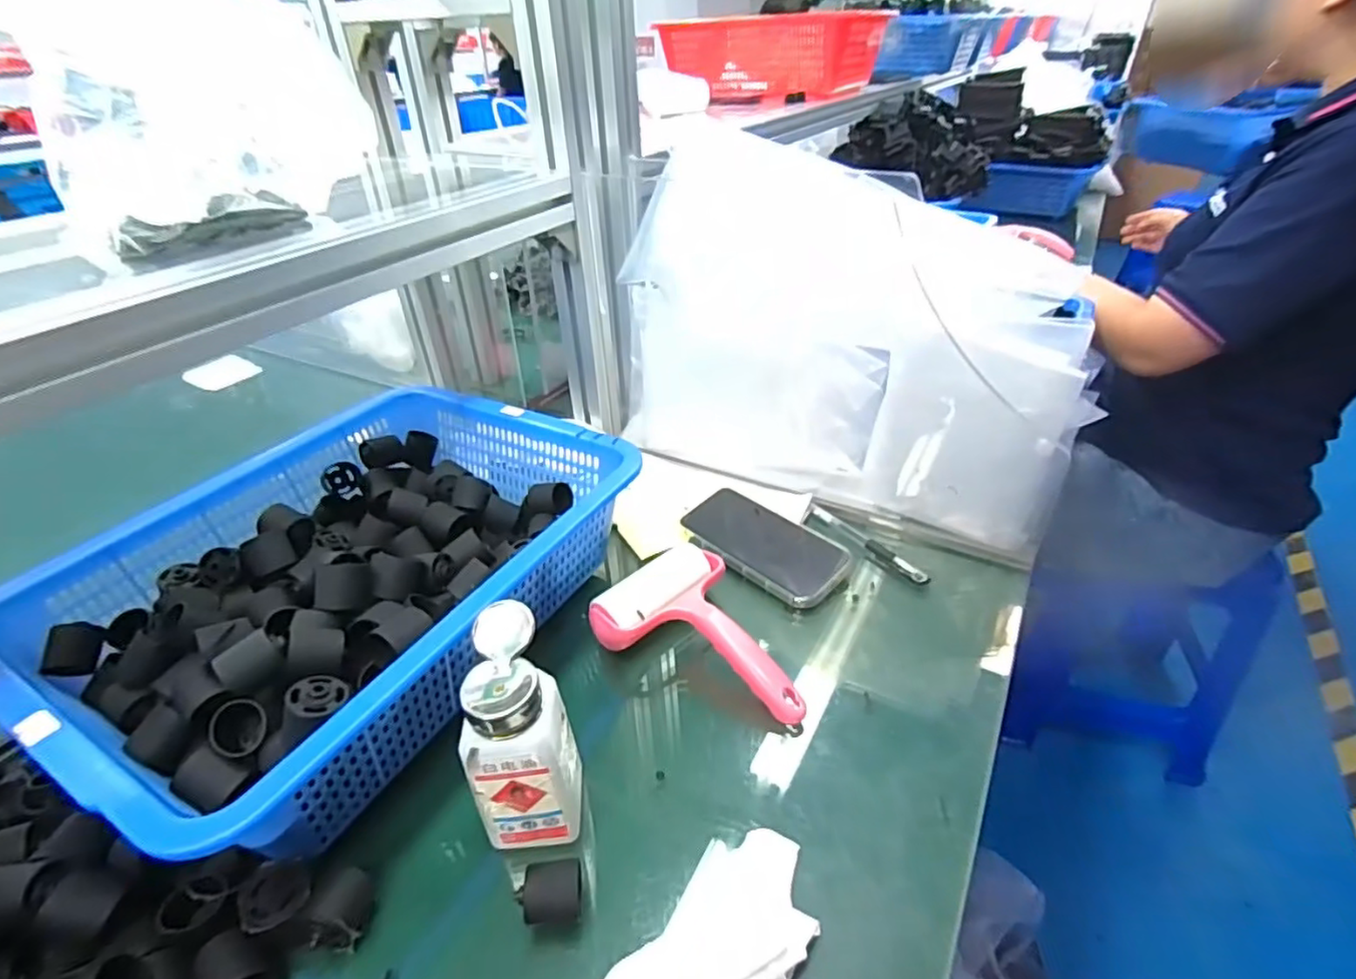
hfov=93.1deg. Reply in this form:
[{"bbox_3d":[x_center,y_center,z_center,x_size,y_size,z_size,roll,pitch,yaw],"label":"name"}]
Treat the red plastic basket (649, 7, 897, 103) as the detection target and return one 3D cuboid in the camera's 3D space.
[{"bbox_3d":[0.174,-0.796,1.180,0.354,0.116,0.247,21,41,28],"label":"red plastic basket"}]

